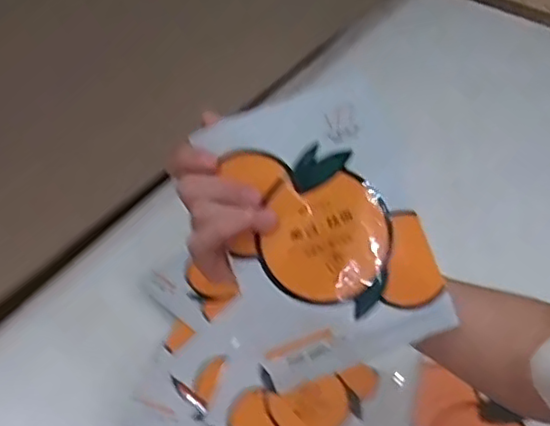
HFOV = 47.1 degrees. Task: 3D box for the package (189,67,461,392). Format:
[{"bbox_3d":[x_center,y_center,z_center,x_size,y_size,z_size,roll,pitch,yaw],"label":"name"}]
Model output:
[{"bbox_3d":[0.030,0.009,0.414,0.124,0.011,0.179,-20,86,-5],"label":"package"}]

